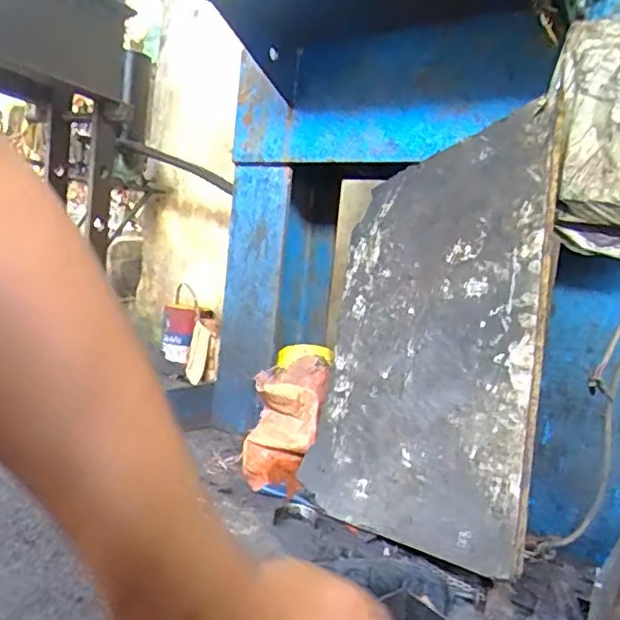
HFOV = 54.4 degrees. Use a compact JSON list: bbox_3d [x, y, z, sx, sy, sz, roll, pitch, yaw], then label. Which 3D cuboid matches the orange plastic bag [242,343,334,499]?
[{"bbox_3d":[-0.044,0.195,1.279,0.157,0.302,0.063,8,-32,14],"label":"orange plastic bag"}]

